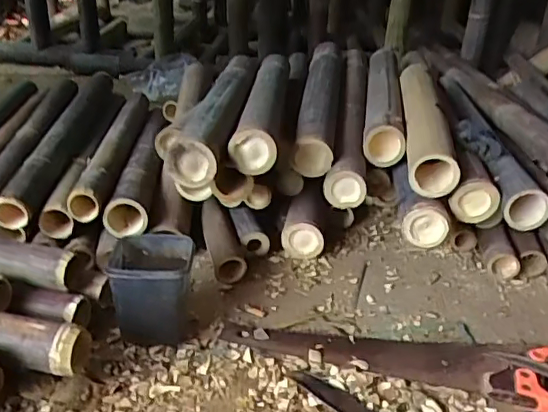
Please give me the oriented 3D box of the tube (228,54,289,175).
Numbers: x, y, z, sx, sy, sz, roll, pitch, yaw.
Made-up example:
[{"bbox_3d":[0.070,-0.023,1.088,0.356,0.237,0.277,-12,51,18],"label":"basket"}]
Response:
[{"bbox_3d":[-0.019,-0.222,1.172,0.088,0.079,0.610,4,28,1],"label":"tube"}]

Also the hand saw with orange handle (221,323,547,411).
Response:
[{"bbox_3d":[0.186,0.199,0.804,0.506,0.034,0.115,10,28,12],"label":"hand saw with orange handle"}]

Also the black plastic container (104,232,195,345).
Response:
[{"bbox_3d":[-0.176,0.116,0.817,0.111,0.125,0.115,2,28,-2],"label":"black plastic container"}]

